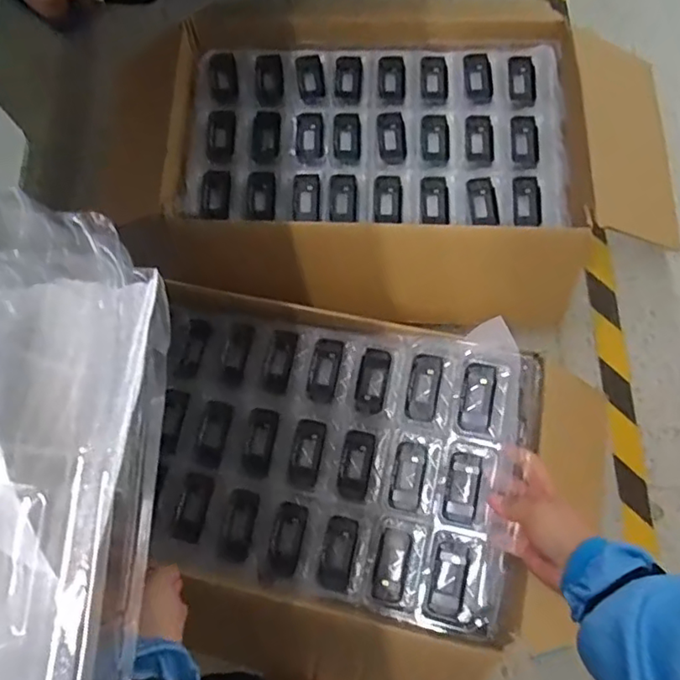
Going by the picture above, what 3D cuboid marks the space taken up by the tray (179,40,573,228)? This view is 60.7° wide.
[{"bbox_3d":[0.049,-0.288,0.799,0.504,0.026,0.275,1,75,-2],"label":"tray"}]

